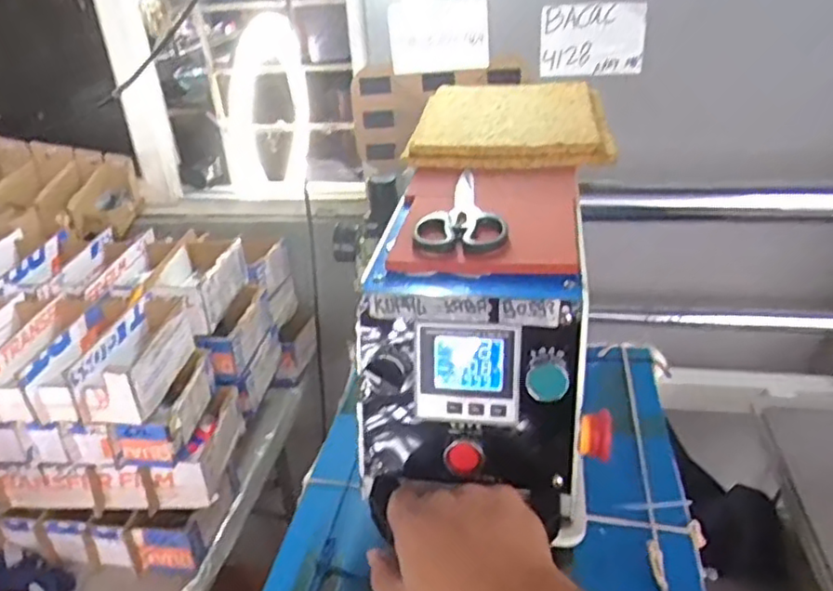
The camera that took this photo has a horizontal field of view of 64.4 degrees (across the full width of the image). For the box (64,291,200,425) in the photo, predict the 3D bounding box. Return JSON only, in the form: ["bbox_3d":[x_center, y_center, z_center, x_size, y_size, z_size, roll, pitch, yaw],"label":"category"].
[{"bbox_3d":[-0.335,0.065,0.821,0.069,0.072,0.206,1,30,6],"label":"box"}]

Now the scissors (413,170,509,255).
[{"bbox_3d":[0.041,-0.073,0.535,0.068,0.011,0.168,3,30,9],"label":"scissors"}]

